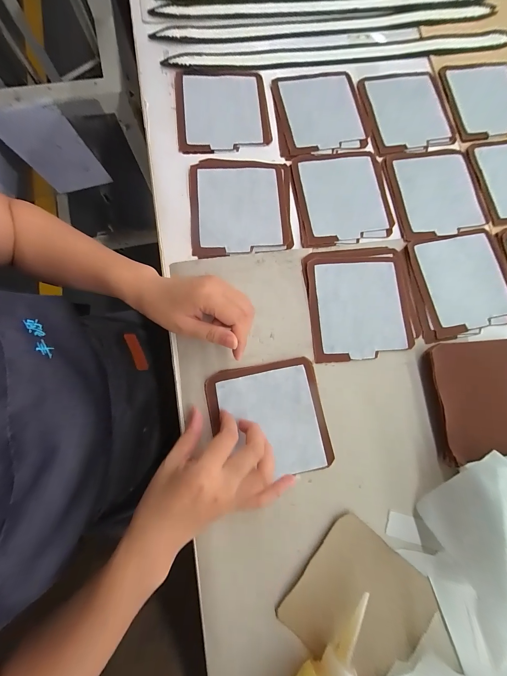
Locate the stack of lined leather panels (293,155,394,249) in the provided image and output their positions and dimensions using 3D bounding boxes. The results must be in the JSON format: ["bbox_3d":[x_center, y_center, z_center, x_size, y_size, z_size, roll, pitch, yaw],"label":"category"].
[{"bbox_3d":[0.124,-0.194,0.357,0.126,0.008,0.135,-4,80,-2],"label":"stack of lined leather panels"}]

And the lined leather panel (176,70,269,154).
[{"bbox_3d":[-0.044,-0.327,0.373,0.130,0.013,0.133,-6,80,-2],"label":"lined leather panel"}]

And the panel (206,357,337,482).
[{"bbox_3d":[0.017,0.093,0.299,0.129,0.008,0.123,-10,80,-3],"label":"panel"}]

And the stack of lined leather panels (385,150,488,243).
[{"bbox_3d":[0.253,-0.204,0.363,0.116,0.006,0.128,-9,80,-3],"label":"stack of lined leather panels"}]

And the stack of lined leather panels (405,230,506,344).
[{"bbox_3d":[0.274,-0.071,0.345,0.124,0.005,0.139,-5,80,-2],"label":"stack of lined leather panels"}]

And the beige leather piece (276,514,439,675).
[{"bbox_3d":[0.112,0.279,0.274,0.132,0.010,0.124,38,75,5],"label":"beige leather piece"}]

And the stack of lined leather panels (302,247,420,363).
[{"bbox_3d":[0.137,-0.047,0.330,0.132,0.004,0.144,-5,80,-2],"label":"stack of lined leather panels"}]

